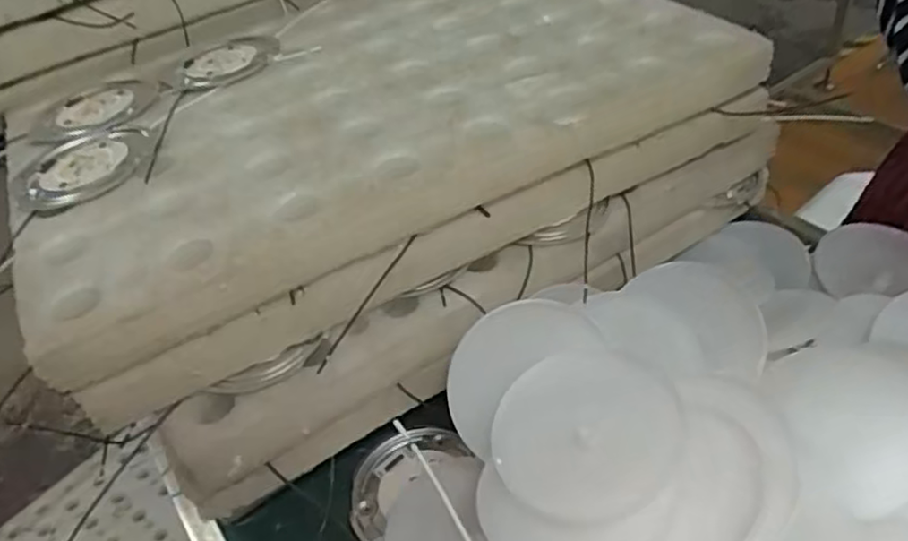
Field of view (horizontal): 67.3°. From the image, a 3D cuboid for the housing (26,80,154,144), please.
[{"bbox_3d":[-0.307,-0.137,0.576,0.100,0.007,0.096,-4,42,3],"label":"housing"}]

